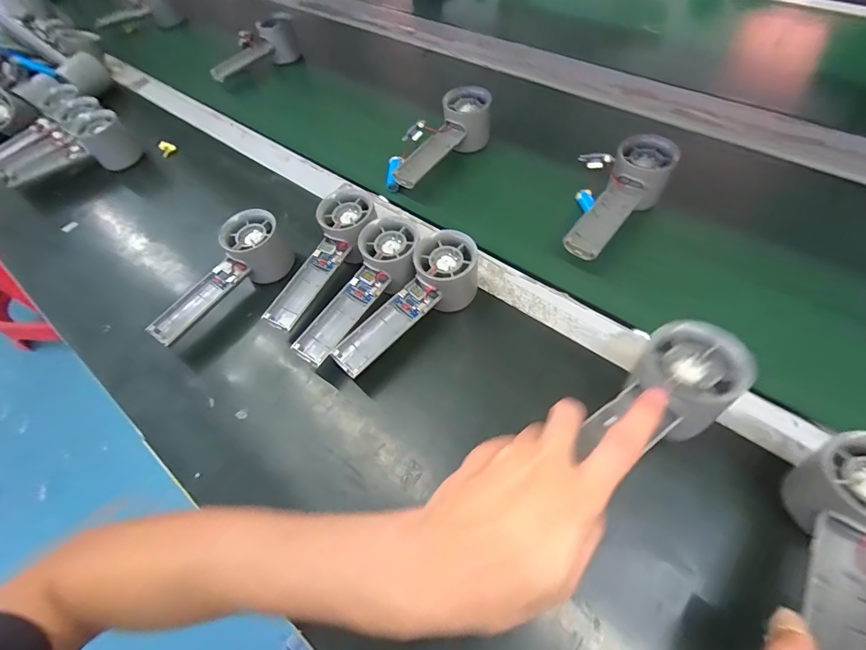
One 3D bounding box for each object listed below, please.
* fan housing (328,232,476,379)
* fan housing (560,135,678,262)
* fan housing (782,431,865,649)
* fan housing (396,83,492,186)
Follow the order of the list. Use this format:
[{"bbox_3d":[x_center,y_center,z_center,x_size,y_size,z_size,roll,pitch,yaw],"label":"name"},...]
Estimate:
[{"bbox_3d":[-0.020,-0.014,0.377,0.160,0.057,0.054,-46,62,-7],"label":"fan housing"},{"bbox_3d":[0.192,-0.124,0.421,0.054,0.047,0.153,34,78,25],"label":"fan housing"},{"bbox_3d":[0.240,0.134,0.235,0.054,0.051,0.142,23,70,20],"label":"fan housing"},{"bbox_3d":[0.013,-0.224,0.498,0.056,0.062,0.156,29,67,20],"label":"fan housing"}]

